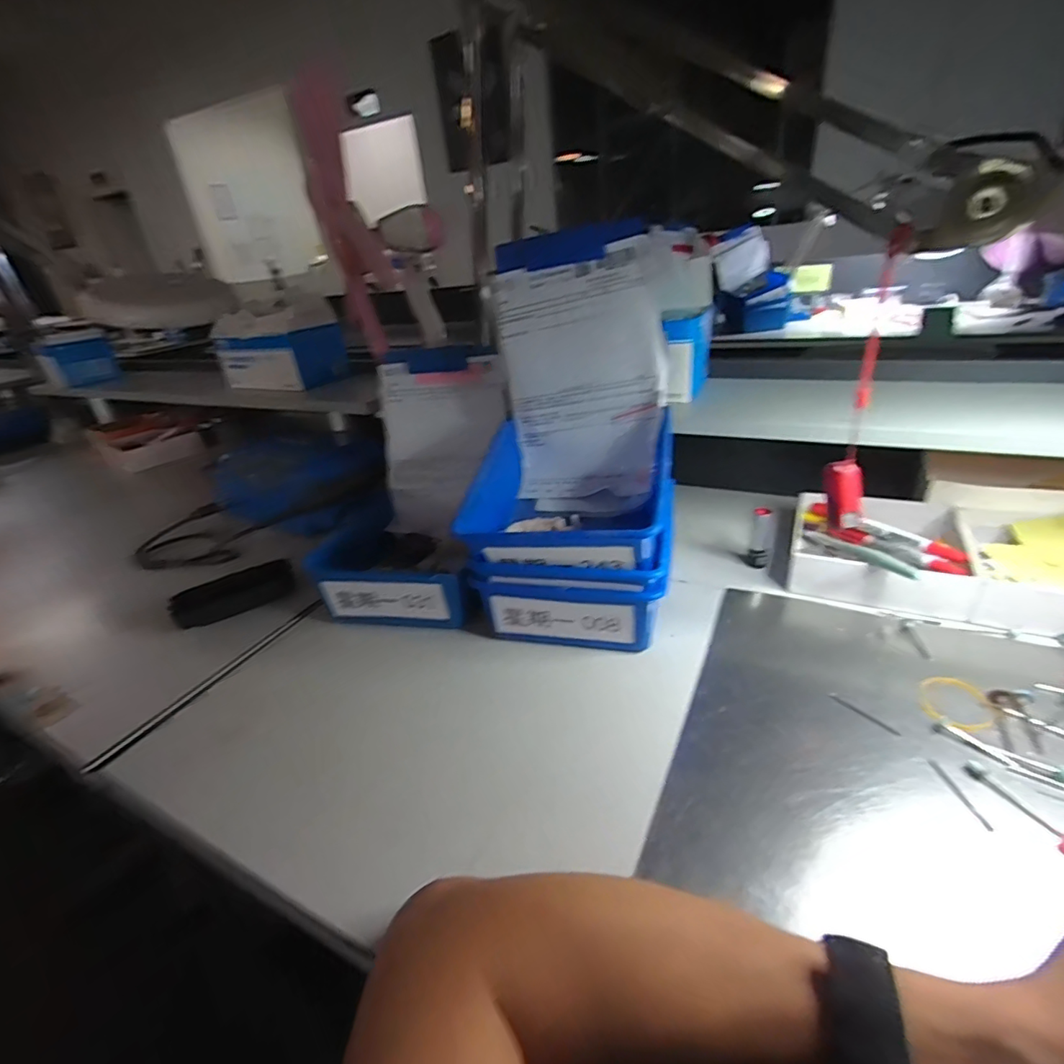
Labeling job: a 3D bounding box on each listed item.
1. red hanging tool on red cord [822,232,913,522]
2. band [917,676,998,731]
[{"bbox_3d":[0.208,-0.087,0.333,0.026,0.177,0.025,9,32,28],"label":"red hanging tool on red cord"},{"bbox_3d":[0.278,0.112,0.348,0.041,0.004,0.050,-4,25,10],"label":"band"}]

